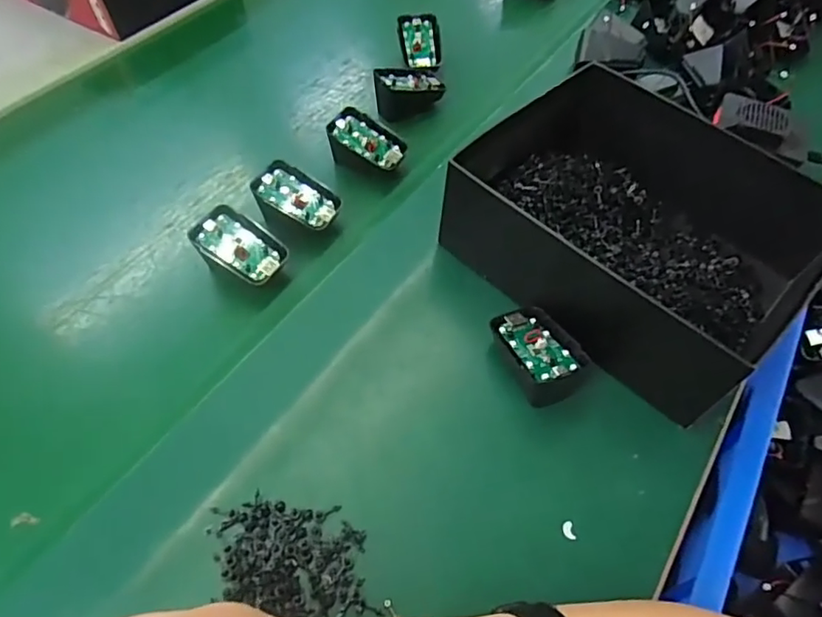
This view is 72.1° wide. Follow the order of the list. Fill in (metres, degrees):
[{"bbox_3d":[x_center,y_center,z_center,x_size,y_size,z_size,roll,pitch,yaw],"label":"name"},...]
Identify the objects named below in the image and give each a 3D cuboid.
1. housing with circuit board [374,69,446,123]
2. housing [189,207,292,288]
[{"bbox_3d":[-0.002,-0.216,0.566,0.068,0.035,0.039,-19,58,-12],"label":"housing with circuit board"},{"bbox_3d":[-0.134,-0.043,0.444,0.067,0.044,0.050,29,61,18],"label":"housing"}]

